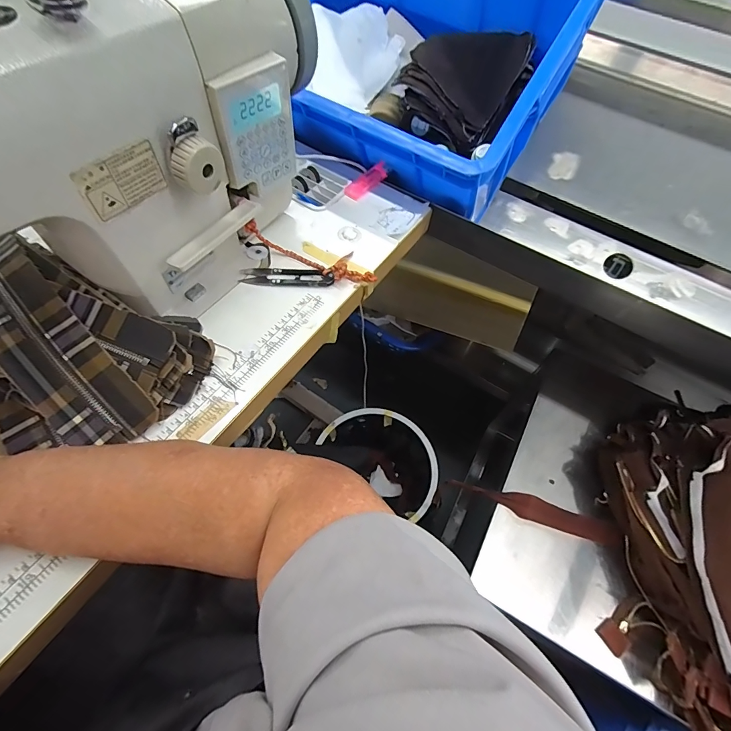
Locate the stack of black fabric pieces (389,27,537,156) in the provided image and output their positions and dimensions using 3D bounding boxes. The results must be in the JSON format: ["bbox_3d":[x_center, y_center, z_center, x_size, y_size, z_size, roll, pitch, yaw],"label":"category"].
[{"bbox_3d":[0.147,-0.398,0.539,0.149,0.073,0.220,29,62,12],"label":"stack of black fabric pieces"}]

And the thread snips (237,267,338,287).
[{"bbox_3d":[-0.087,-0.102,0.425,0.104,0.012,0.025,4,60,-2],"label":"thread snips"}]

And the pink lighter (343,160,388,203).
[{"bbox_3d":[0.004,-0.248,0.513,0.025,0.011,0.078,36,64,16],"label":"pink lighter"}]

